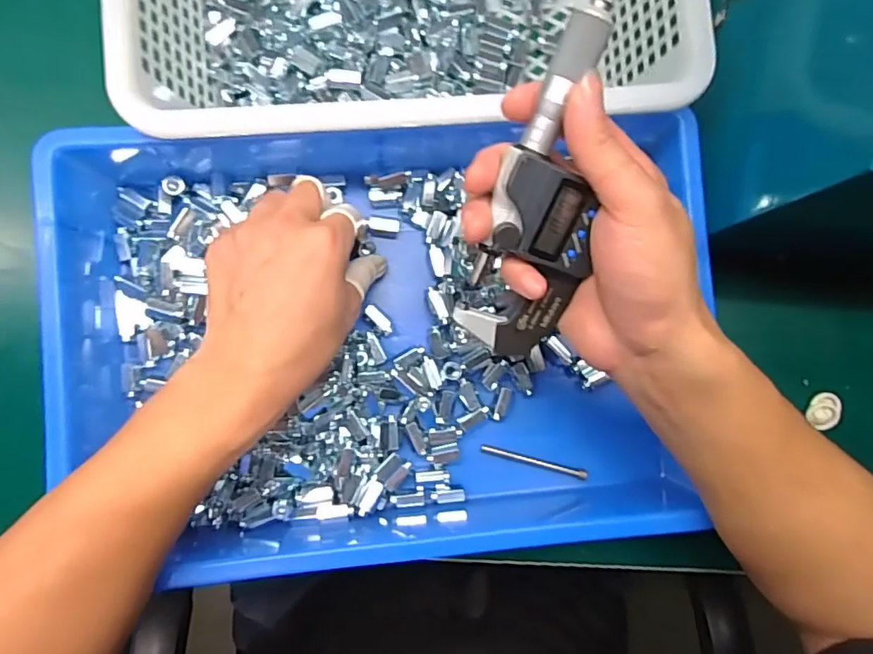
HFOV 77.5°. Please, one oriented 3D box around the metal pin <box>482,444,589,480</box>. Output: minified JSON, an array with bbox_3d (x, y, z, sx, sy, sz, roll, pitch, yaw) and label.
[{"bbox_3d":[0.064,0.087,0.353,0.071,0.004,0.006,16,88,-2],"label":"metal pin"}]

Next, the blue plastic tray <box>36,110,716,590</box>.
[{"bbox_3d":[-0.025,0.008,0.327,0.363,0.066,0.269,-4,89,-3],"label":"blue plastic tray"}]

